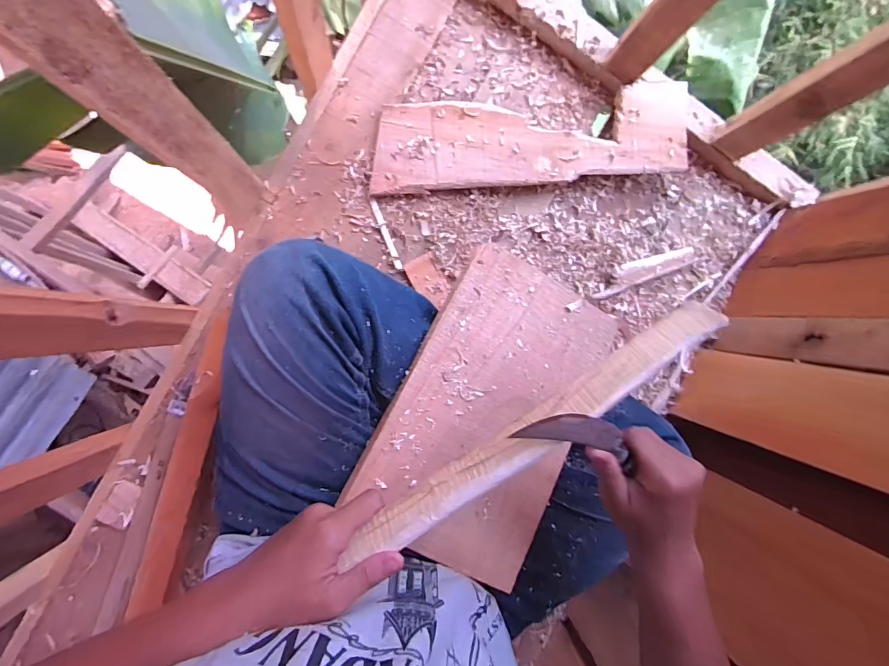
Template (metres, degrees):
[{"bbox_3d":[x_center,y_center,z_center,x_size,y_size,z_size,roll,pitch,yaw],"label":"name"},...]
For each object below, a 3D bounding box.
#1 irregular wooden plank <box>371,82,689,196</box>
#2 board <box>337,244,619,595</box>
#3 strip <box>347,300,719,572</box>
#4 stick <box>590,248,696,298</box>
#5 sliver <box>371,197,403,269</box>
[{"bbox_3d":[0.126,-0.277,0.590,0.452,0.015,0.118,-6,98,-3],"label":"irregular wooden plank"},{"bbox_3d":[0.057,0.079,0.445,0.202,0.011,0.321,29,77,-12],"label":"board"},{"bbox_3d":[0.062,0.080,0.310,0.323,0.007,0.033,-36,52,3],"label":"strip"},{"bbox_3d":[0.310,-0.098,0.638,0.166,0.026,0.035,-21,94,-6],"label":"stick"},{"bbox_3d":[-0.085,-0.142,0.597,0.010,0.004,0.106,-21,94,-6],"label":"sliver"}]

